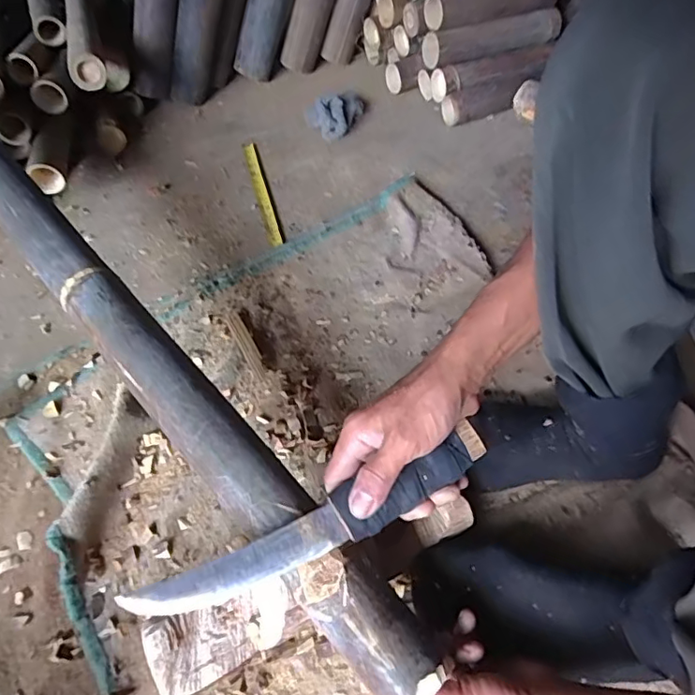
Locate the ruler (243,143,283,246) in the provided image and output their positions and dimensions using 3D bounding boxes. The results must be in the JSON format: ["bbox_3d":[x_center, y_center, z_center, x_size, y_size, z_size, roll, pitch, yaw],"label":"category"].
[{"bbox_3d":[-0.147,-0.269,0.924,0.022,0.009,0.288,-15,52,-7],"label":"ruler"}]

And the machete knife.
[{"bbox_3d":[-0.027,0.142,0.418,0.292,0.033,0.036,-26,53,0],"label":"machete knife"}]

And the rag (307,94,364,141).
[{"bbox_3d":[-0.018,-0.432,1.005,0.113,0.061,0.069,-11,52,-4],"label":"rag"}]

